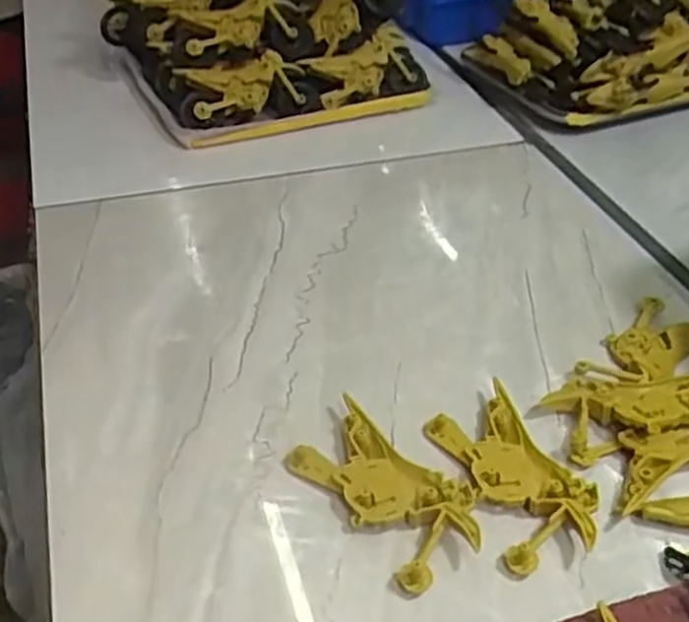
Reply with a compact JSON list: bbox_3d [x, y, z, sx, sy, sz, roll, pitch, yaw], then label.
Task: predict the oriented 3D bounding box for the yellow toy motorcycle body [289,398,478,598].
[{"bbox_3d":[0.016,0.081,0.370,0.049,0.014,0.103,-27,46,-30],"label":"yellow toy motorcycle body"}]

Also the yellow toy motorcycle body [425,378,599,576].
[{"bbox_3d":[0.080,0.078,0.376,0.048,0.013,0.092,-13,41,-17],"label":"yellow toy motorcycle body"}]

